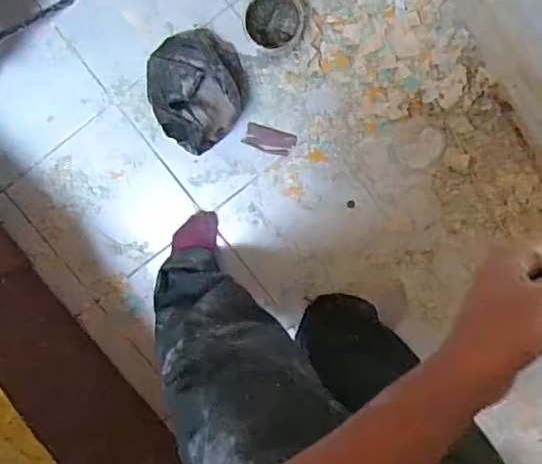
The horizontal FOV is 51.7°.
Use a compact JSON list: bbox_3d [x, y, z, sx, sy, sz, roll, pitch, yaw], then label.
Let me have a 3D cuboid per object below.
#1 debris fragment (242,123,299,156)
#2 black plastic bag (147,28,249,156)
[{"bbox_3d":[-0.002,-0.188,1.151,0.103,0.007,0.048,14,99,-1],"label":"debris fragment"},{"bbox_3d":[-0.137,-0.280,1.082,0.188,0.109,0.219,-31,97,5],"label":"black plastic bag"}]

